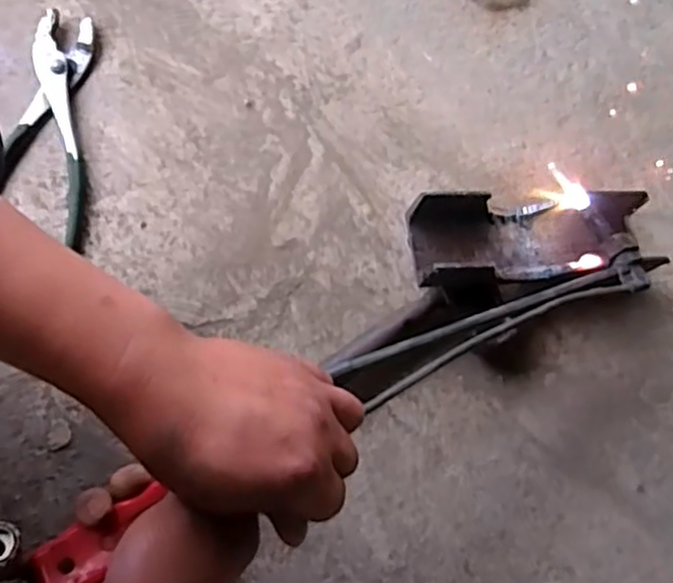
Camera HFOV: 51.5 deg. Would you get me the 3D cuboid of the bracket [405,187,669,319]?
[{"bbox_3d":[0.159,-0.038,0.559,0.203,0.090,0.081,-8,79,-2],"label":"bracket"}]

